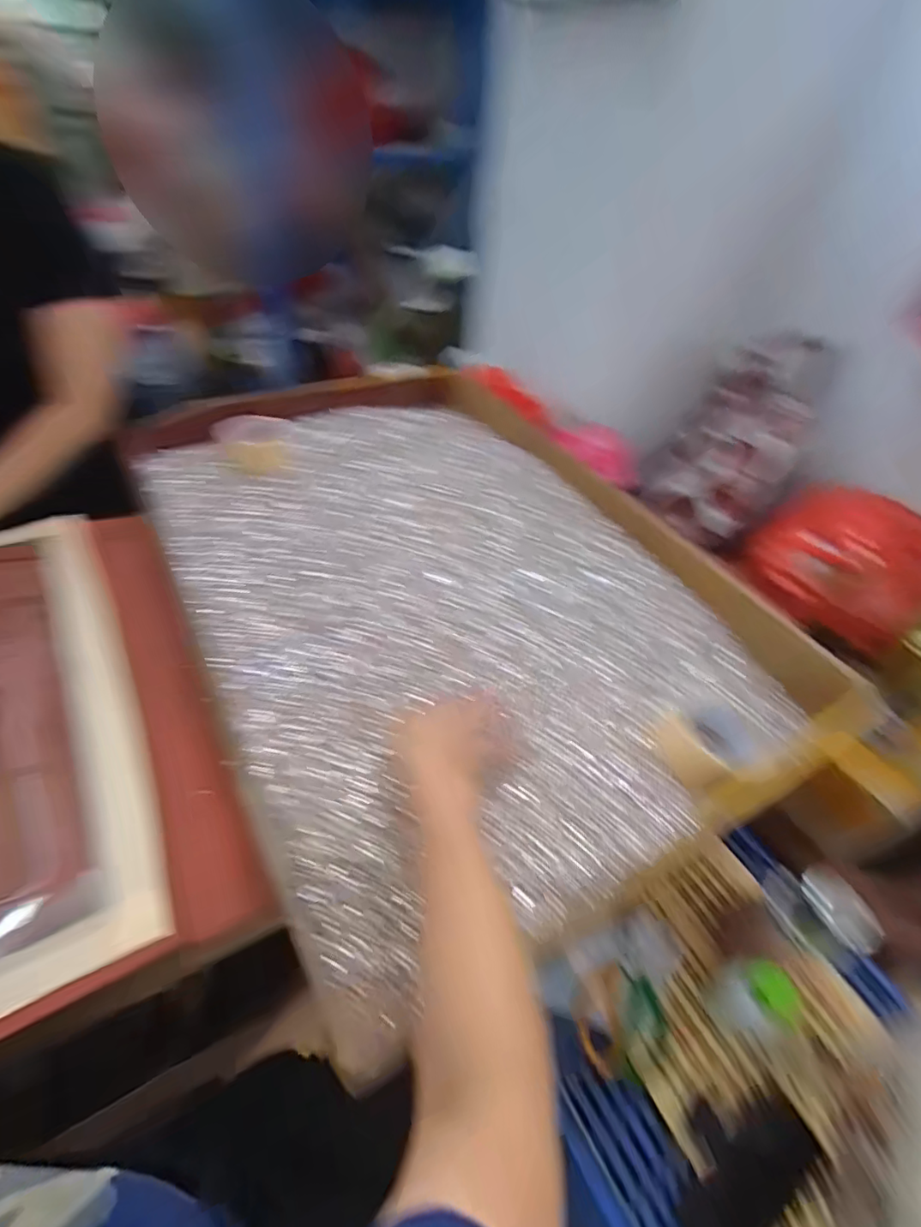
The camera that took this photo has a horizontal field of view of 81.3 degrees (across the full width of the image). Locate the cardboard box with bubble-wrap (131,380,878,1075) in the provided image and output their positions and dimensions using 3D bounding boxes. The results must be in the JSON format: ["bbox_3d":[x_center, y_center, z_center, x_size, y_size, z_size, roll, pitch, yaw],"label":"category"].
[{"bbox_3d":[-0.031,-0.082,0.733,0.627,0.050,0.895,-21,53,-23],"label":"cardboard box with bubble-wrap"}]

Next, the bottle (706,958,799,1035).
[{"bbox_3d":[0.333,0.444,0.620,0.055,0.113,0.059,4,47,-4],"label":"bottle"}]

